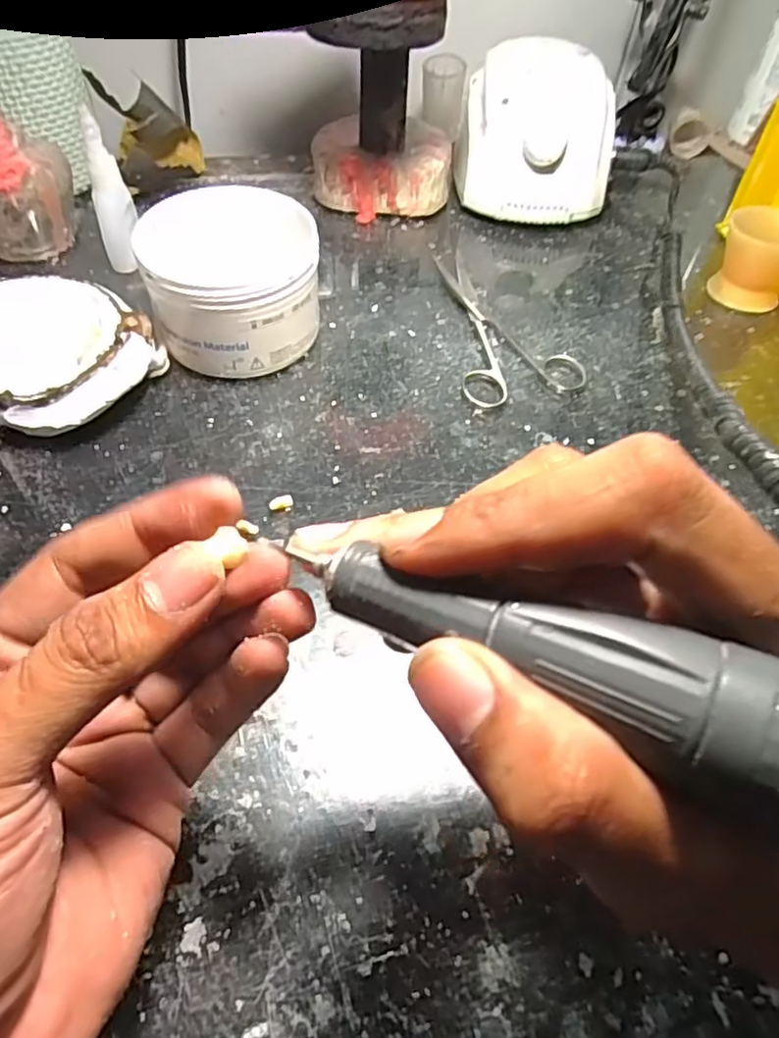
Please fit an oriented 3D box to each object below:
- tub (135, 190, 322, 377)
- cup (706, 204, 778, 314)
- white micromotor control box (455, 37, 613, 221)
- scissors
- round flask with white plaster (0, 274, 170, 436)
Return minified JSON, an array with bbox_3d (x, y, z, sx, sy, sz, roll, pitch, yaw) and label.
[{"bbox_3d":[-0.083,-0.126,0.350,0.087,0.064,0.082,2,53,-2],"label":"tub"},{"bbox_3d":[0.234,-0.166,0.409,0.049,0.052,0.047,35,59,21],"label":"cup"},{"bbox_3d":[0.105,-0.273,0.464,0.104,0.081,0.119,9,53,3],"label":"white micromotor control box"},{"bbox_3d":[0.060,-0.121,0.393,0.070,0.008,0.137,-13,55,-13],"label":"scissors"},{"bbox_3d":[-0.182,-0.084,0.331,0.116,0.034,0.097,35,59,21],"label":"round flask with white plaster"}]

